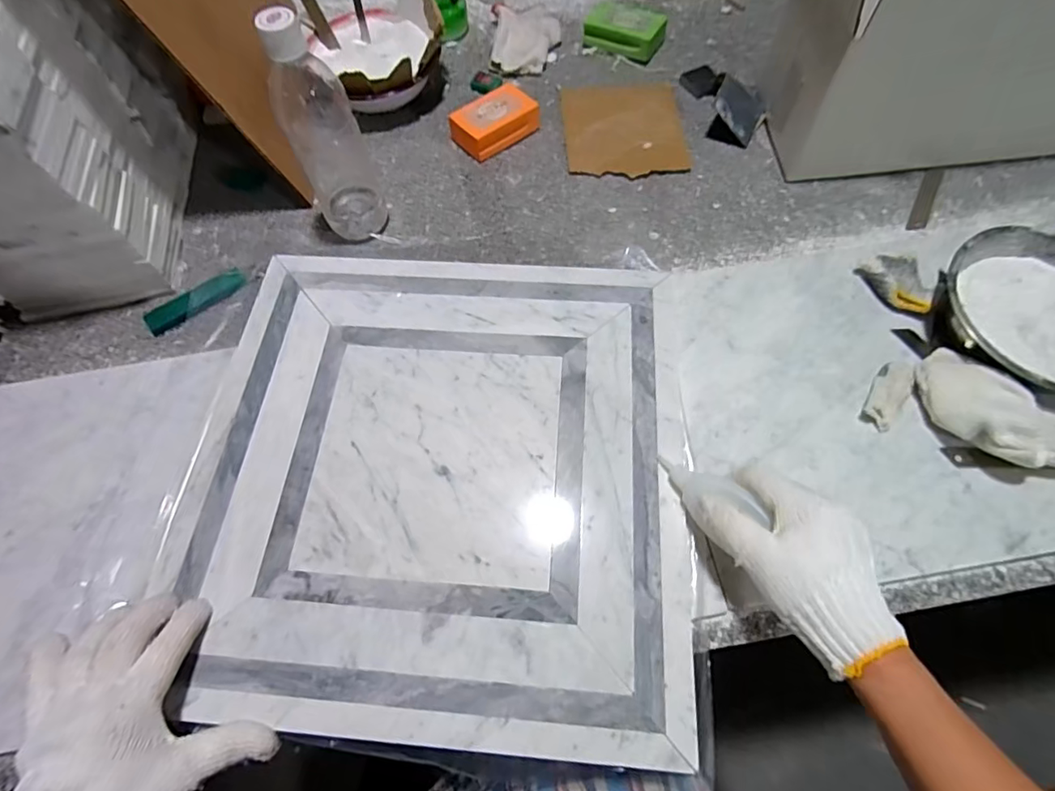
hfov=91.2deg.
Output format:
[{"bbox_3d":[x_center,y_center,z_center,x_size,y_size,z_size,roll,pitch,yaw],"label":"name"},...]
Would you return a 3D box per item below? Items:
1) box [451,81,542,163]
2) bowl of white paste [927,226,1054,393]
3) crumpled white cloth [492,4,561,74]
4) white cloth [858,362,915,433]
[{"bbox_3d":[-0.041,-0.324,0.613,0.102,0.031,0.063,-40,69,-14],"label":"box"},{"bbox_3d":[0.438,-0.063,0.443,0.159,0.055,0.159,-1,65,2],"label":"bowl of white paste"},{"bbox_3d":[-0.001,-0.477,0.685,0.088,0.024,0.119,-1,65,2],"label":"crumpled white cloth"},{"bbox_3d":[0.313,-0.003,0.447,0.026,0.009,0.073,34,71,17],"label":"white cloth"}]

